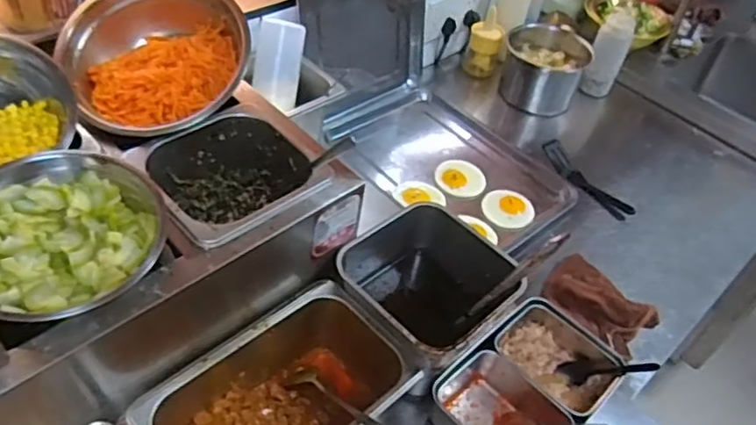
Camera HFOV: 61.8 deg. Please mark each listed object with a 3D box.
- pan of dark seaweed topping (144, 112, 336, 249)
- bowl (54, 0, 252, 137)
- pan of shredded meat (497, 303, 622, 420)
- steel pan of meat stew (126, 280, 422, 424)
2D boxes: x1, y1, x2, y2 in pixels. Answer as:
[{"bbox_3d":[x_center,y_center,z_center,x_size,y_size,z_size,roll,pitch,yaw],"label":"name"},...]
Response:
[{"bbox_3d":[-0.158,-0.027,0.694,0.170,0.084,0.166,-28,55,-30],"label":"pan of dark seaweed topping"},{"bbox_3d":[-0.251,-0.177,0.730,0.202,0.100,0.173,-23,96,-17],"label":"bowl"},{"bbox_3d":[0.217,0.192,0.784,0.102,0.067,0.137,-29,56,-31],"label":"pan of shredded meat"},{"bbox_3d":[-0.100,0.211,0.667,0.255,0.100,0.167,-30,56,-31],"label":"steel pan of meat stew"}]

